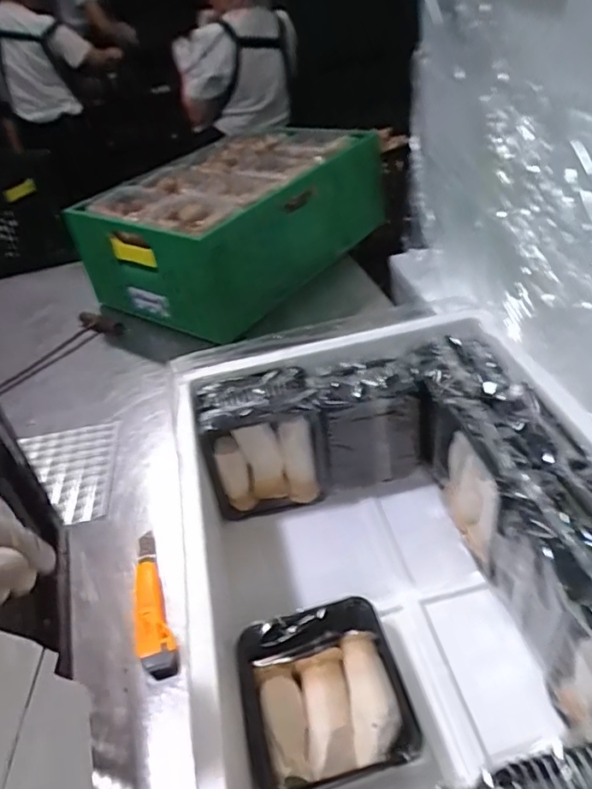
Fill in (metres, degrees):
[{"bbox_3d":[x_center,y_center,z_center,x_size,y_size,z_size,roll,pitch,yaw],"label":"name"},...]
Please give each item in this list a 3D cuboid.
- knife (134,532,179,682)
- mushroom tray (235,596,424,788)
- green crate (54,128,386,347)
[{"bbox_3d":[-0.174,0.235,0.662,0.040,0.018,0.202,-18,38,-13],"label":"knife"},{"bbox_3d":[0.026,0.271,0.516,0.145,0.052,0.152,-12,37,-5],"label":"mushroom tray"},{"bbox_3d":[-0.103,-0.422,1.351,0.437,0.252,0.700,17,44,29],"label":"green crate"}]

